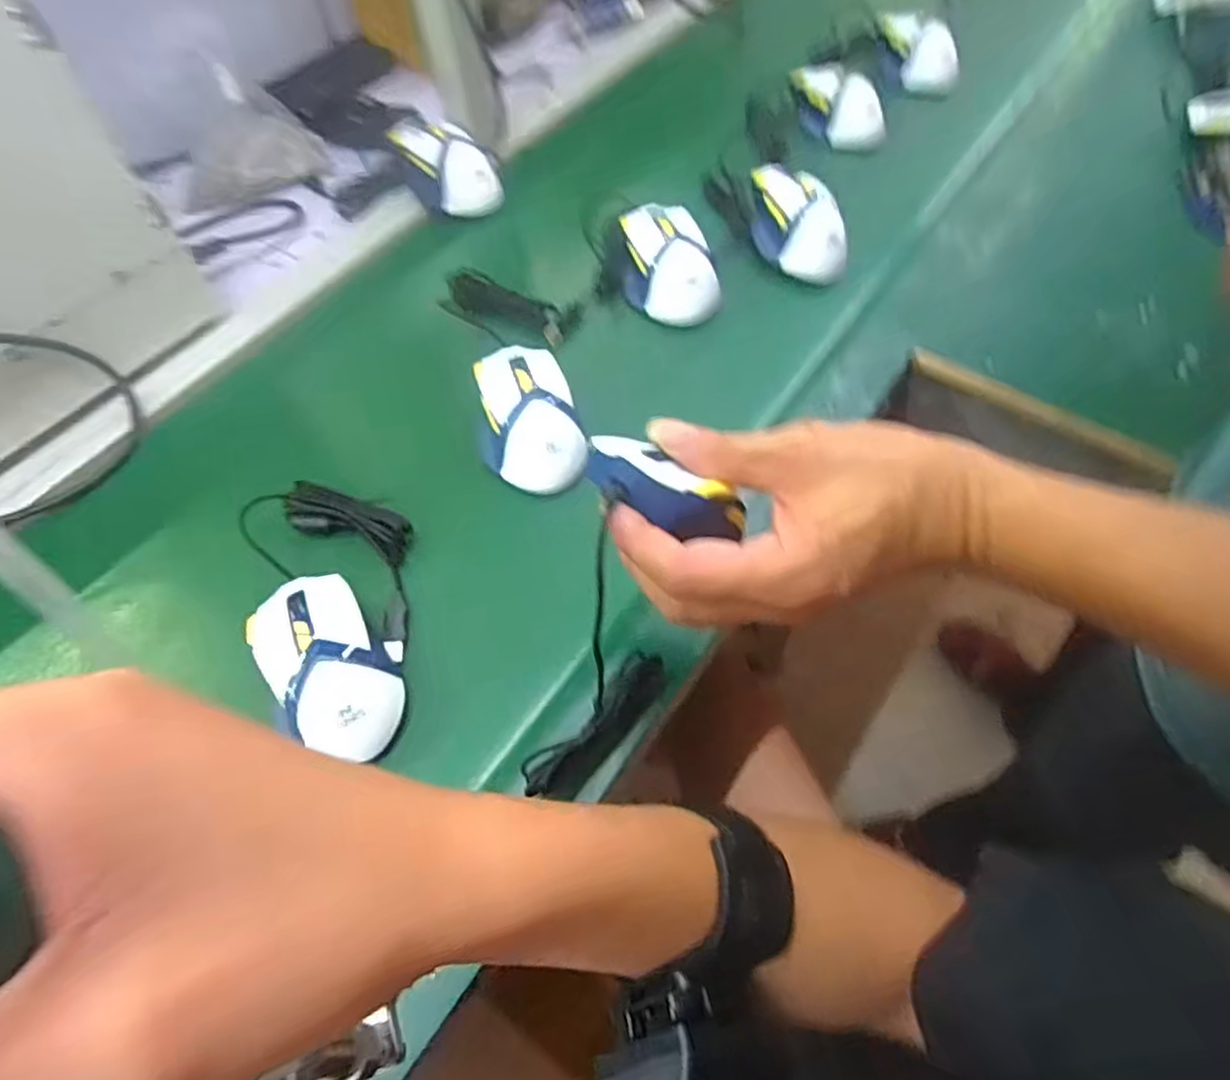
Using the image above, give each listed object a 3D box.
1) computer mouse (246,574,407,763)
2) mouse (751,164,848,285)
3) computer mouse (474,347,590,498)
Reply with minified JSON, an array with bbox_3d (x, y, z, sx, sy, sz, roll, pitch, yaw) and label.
[{"bbox_3d":[-0.167,0.073,0.416,0.067,0.039,0.121,-29,62,-15],"label":"computer mouse"},{"bbox_3d":[0.156,-0.281,0.623,0.066,0.045,0.111,-13,59,-6],"label":"mouse"},{"bbox_3d":[-0.065,-0.090,0.519,0.073,0.049,0.122,-12,59,-5],"label":"computer mouse"}]

